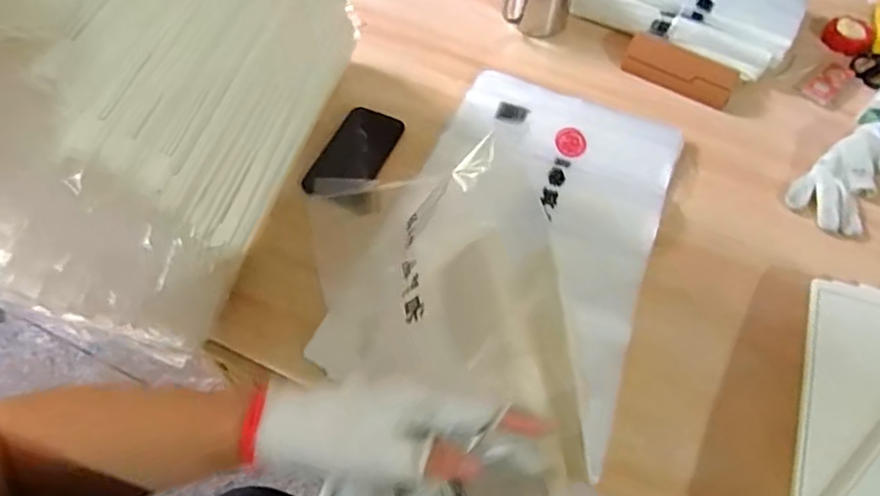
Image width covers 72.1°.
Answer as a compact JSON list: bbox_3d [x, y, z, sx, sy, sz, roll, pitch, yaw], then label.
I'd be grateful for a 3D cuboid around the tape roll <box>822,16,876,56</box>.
[{"bbox_3d":[0.624,-0.324,0.920,0.067,0.019,0.067,1,58,-2],"label":"tape roll"}]

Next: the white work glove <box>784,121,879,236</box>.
[{"bbox_3d":[0.515,-0.091,0.758,0.090,0.047,0.158,39,64,20],"label":"white work glove"}]

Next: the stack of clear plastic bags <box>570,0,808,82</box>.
[{"bbox_3d":[0.381,-0.377,0.913,0.303,0.065,0.205,27,60,13],"label":"stack of clear plastic bags"}]

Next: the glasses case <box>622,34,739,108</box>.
[{"bbox_3d":[0.336,-0.248,0.854,0.155,0.027,0.064,31,61,16],"label":"glasses case"}]

